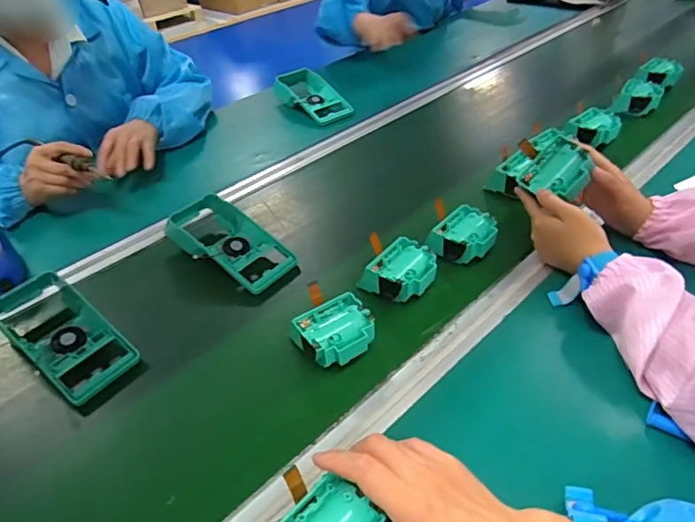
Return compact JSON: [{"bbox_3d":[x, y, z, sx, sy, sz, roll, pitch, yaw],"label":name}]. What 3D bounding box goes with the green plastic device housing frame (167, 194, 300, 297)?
[{"bbox_3d":[-0.162,-0.027,0.694,0.188,0.048,0.096,28,51,33],"label":"green plastic device housing frame"}]

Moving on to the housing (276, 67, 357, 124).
[{"bbox_3d":[-0.069,-0.342,1.060,0.108,0.055,0.167,-28,46,-24],"label":"housing"}]

